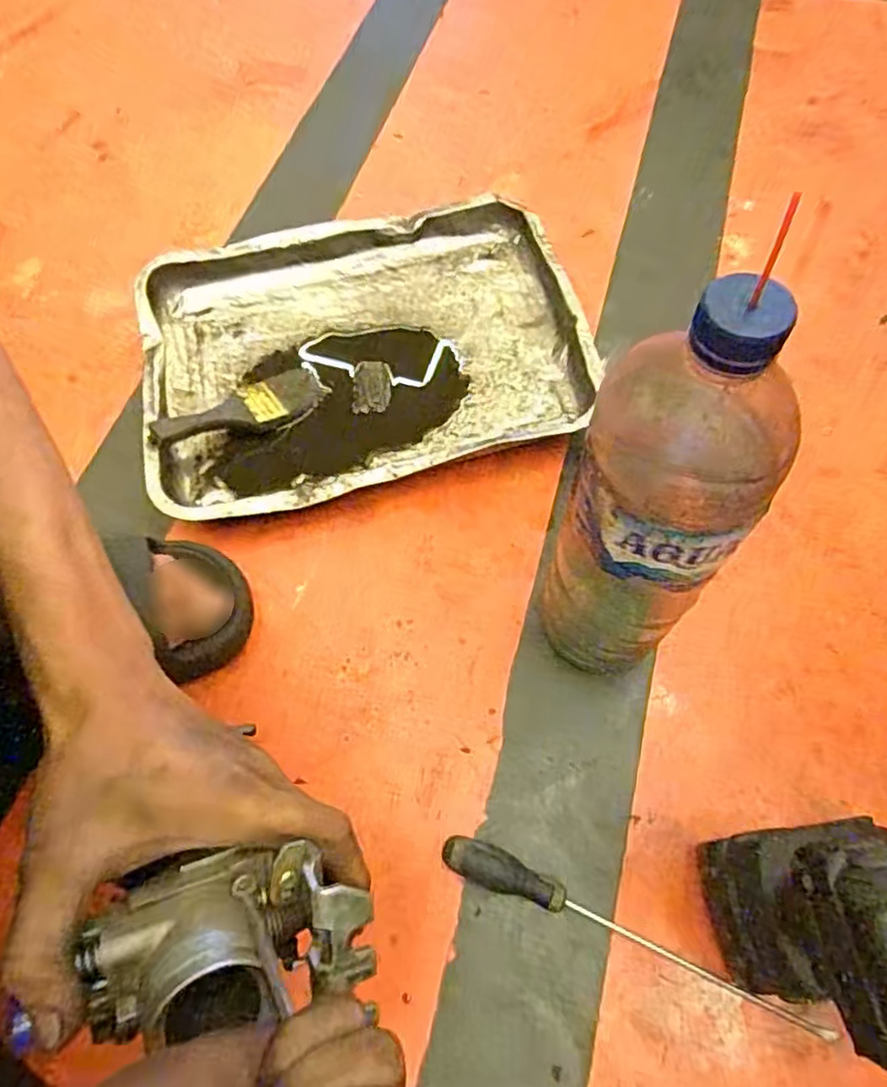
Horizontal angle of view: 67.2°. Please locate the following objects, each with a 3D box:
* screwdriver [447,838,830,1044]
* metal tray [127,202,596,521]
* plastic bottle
[{"bbox_3d":[0.112,0.239,0.407,0.242,0.019,0.024,22,67,12],"label":"screwdriver"},{"bbox_3d":[-0.074,-0.172,0.608,0.376,0.048,0.281,-14,65,-4],"label":"metal tray"},{"bbox_3d":[0.103,0.003,0.361,0.084,0.318,0.078,17,66,10],"label":"plastic bottle"}]

